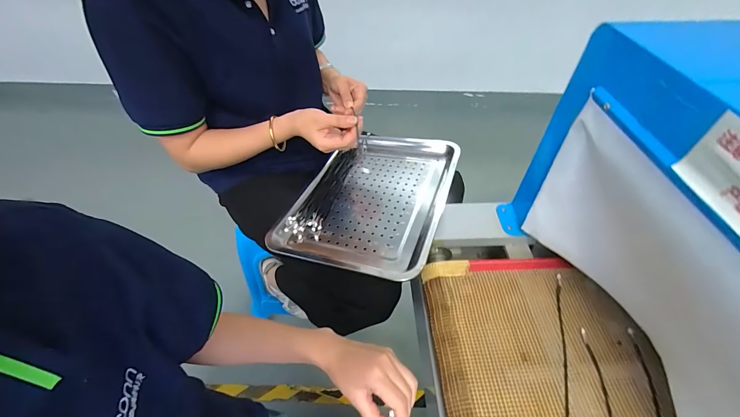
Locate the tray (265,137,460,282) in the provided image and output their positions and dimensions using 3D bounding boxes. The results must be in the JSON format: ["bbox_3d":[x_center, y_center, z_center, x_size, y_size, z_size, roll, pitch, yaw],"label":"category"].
[{"bbox_3d":[0.005,-0.032,0.660,0.289,0.030,0.385,10,48,19],"label":"tray"}]

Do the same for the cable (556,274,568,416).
[{"bbox_3d":[0.266,0.214,0.446,0.015,0.007,0.284,17,50,12],"label":"cable"}]

